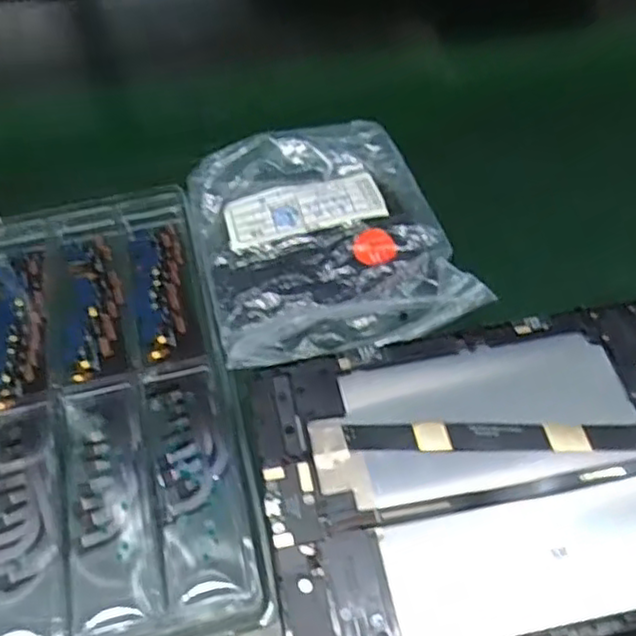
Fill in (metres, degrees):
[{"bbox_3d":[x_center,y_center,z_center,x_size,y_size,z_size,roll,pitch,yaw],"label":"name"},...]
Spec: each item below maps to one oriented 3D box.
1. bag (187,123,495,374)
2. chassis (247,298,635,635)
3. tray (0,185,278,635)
[{"bbox_3d":[0.002,-0.051,0.408,0.142,0.027,0.166,-13,52,-8],"label":"bag"},{"bbox_3d":[0.095,0.072,0.313,0.235,0.022,0.149,-10,52,-5],"label":"chassis"},{"bbox_3d":[-0.158,0.043,0.361,0.214,0.019,0.281,-12,52,-7],"label":"tray"}]

